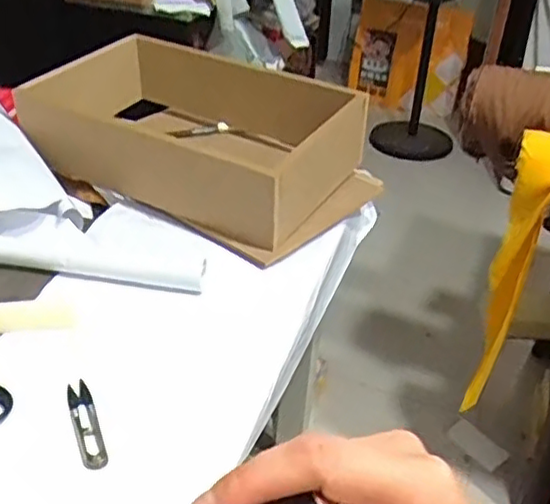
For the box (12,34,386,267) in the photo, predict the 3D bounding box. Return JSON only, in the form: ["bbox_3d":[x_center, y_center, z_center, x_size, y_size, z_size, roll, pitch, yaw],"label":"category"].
[{"bbox_3d":[-0.099,-0.162,0.932,0.439,0.144,0.278,24,38,25],"label":"box"}]

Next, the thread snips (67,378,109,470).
[{"bbox_3d":[-0.161,0.145,0.574,0.022,0.004,0.099,-10,36,-21],"label":"thread snips"}]

